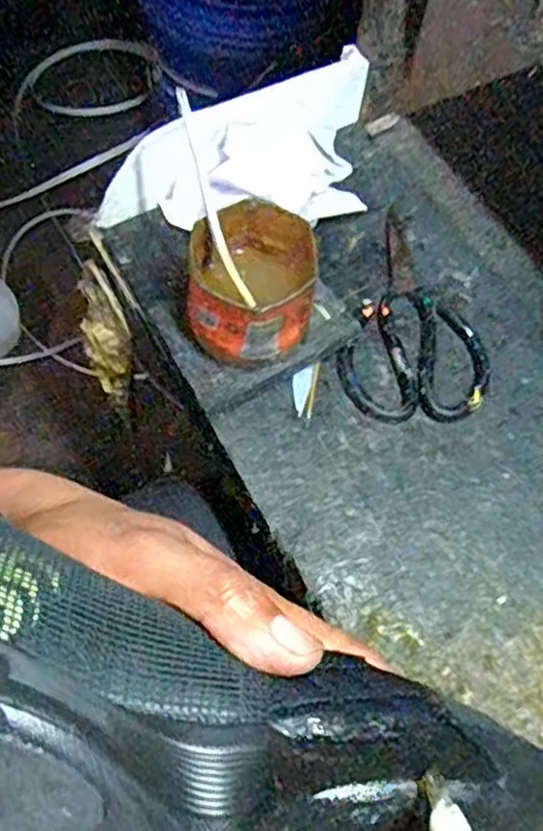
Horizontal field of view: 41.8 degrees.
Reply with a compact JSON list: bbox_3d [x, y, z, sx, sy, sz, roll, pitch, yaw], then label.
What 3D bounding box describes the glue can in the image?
[{"bbox_3d":[-0.014,-0.078,0.461,0.077,0.085,0.082,1,65,-2],"label":"glue can"}]

